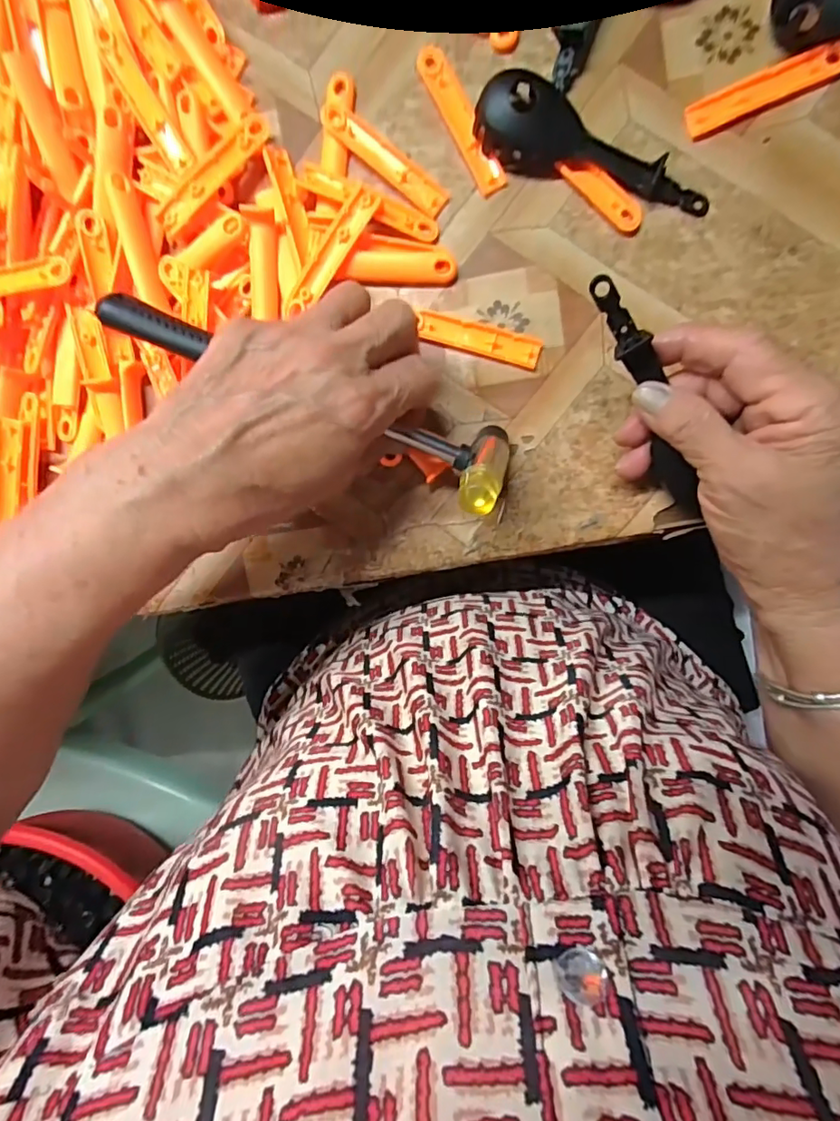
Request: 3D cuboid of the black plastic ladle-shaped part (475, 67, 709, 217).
[{"bbox_3d":[0.089,-0.210,0.266,0.122,0.015,0.041,17,94,0],"label":"black plastic ladle-shaped part"}]

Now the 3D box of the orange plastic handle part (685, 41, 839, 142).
[{"bbox_3d":[0.172,-0.233,0.262,0.077,0.008,0.017,-20,93,2],"label":"orange plastic handle part"}]

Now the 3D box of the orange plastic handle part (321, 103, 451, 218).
[{"bbox_3d":[-0.017,-0.211,0.278,0.076,0.005,0.016,39,94,-2],"label":"orange plastic handle part"}]

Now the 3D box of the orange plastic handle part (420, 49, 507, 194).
[{"bbox_3d":[0.021,-0.228,0.274,0.015,0.004,0.078,-29,93,3],"label":"orange plastic handle part"}]

